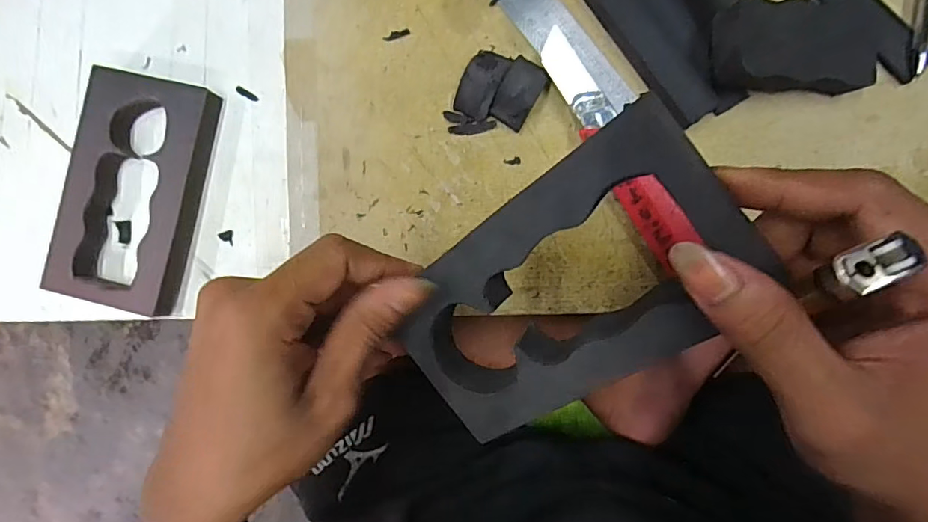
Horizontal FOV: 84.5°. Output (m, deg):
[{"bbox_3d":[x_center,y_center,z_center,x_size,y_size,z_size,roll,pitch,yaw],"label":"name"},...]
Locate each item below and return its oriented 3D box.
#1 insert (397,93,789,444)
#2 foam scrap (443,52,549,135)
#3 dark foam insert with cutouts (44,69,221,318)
[{"bbox_3d":[0.035,0.015,0.201,0.143,0.013,0.079,-37,90,33],"label":"insert"},{"bbox_3d":[0.018,-0.096,0.301,0.043,0.021,0.054,34,93,5],"label":"foam scrap"},{"bbox_3d":[-0.208,-0.043,0.322,0.081,0.024,0.141,11,91,6],"label":"dark foam insert with cutouts"}]

